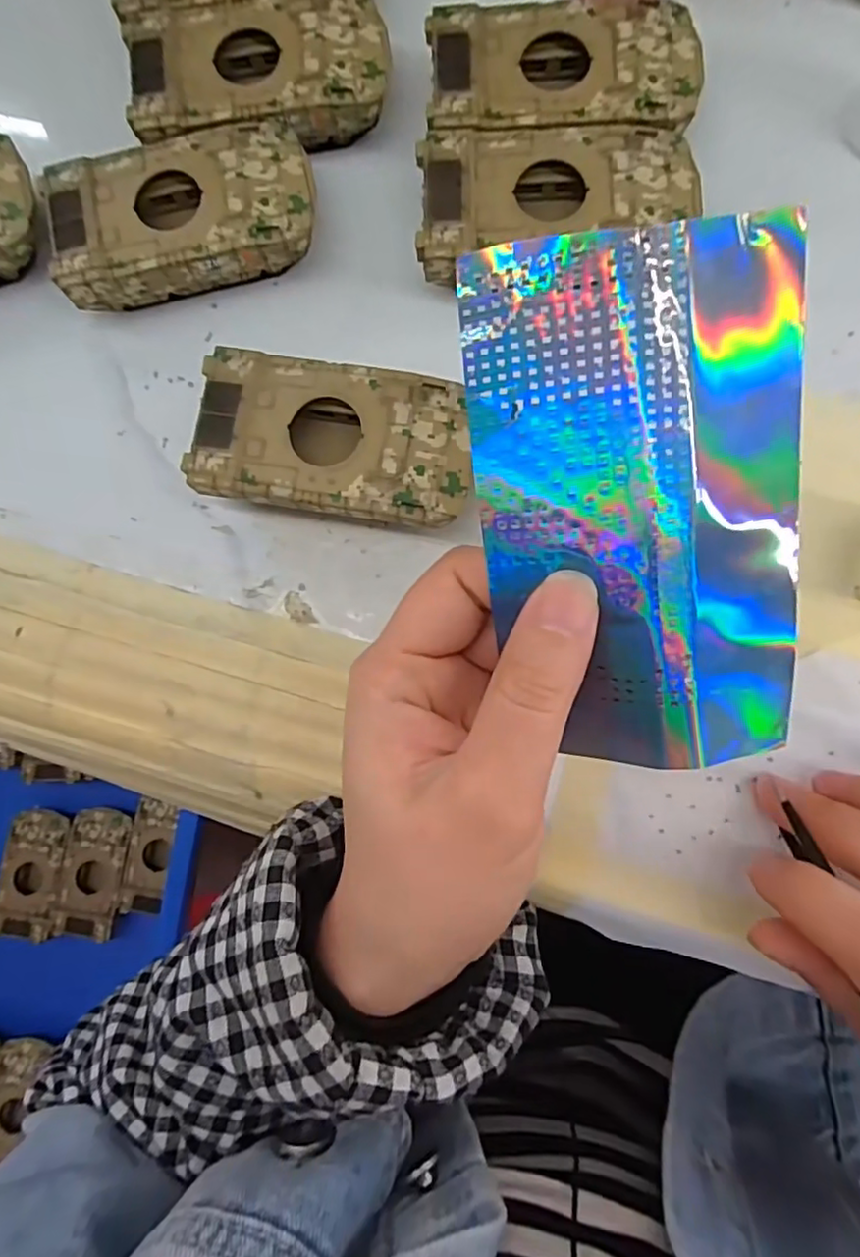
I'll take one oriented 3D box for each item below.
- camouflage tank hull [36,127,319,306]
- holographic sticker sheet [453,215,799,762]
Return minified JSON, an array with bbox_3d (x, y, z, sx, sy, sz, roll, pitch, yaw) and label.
[{"bbox_3d":[-0.090,-0.153,0.231,0.094,0.026,0.049,-11,82,2],"label":"camouflage tank hull"},{"bbox_3d":[0.049,-0.025,0.142,0.072,0.009,0.119,-5,105,8],"label":"holographic sticker sheet"}]

